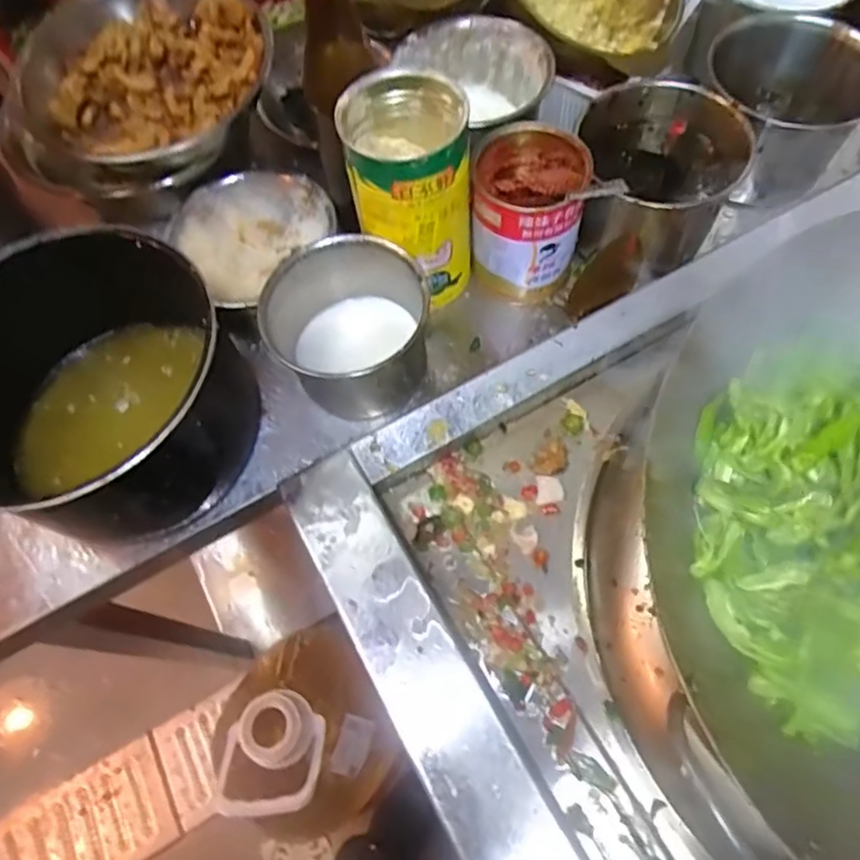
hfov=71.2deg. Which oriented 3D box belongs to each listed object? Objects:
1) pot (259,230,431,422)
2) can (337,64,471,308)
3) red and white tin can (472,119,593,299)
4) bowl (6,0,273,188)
[{"bbox_3d":[-0.072,-0.091,0.542,0.139,0.112,0.131,-1,65,3],"label":"pot"},{"bbox_3d":[-0.016,-0.209,0.540,0.100,0.179,0.108,-9,65,-1],"label":"can"},{"bbox_3d":[0.091,-0.199,0.571,0.098,0.130,0.099,8,66,7],"label":"red and white tin can"},{"bbox_3d":[-0.278,-0.347,0.616,0.200,0.105,0.229,29,70,15],"label":"bowl"}]

